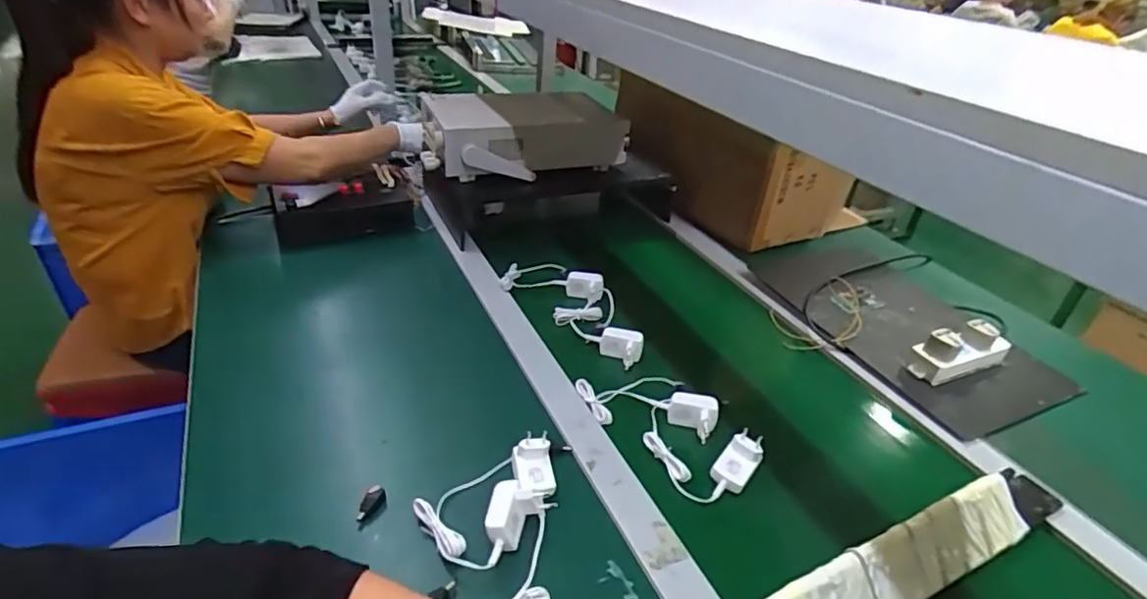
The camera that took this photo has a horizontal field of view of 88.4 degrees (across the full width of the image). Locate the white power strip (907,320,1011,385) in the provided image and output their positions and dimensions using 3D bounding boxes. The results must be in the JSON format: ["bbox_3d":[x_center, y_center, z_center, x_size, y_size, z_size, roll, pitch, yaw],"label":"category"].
[{"bbox_3d":[0.570,0.074,0.870,0.165,0.065,0.054,-11,36,-23],"label":"white power strip"}]

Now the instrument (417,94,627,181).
[{"bbox_3d":[-0.110,-0.323,1.150,0.361,0.116,0.239,-15,38,-28],"label":"instrument"}]

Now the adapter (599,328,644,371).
[{"bbox_3d":[0.069,0.065,0.850,0.064,0.035,0.058,10,33,8],"label":"adapter"}]

